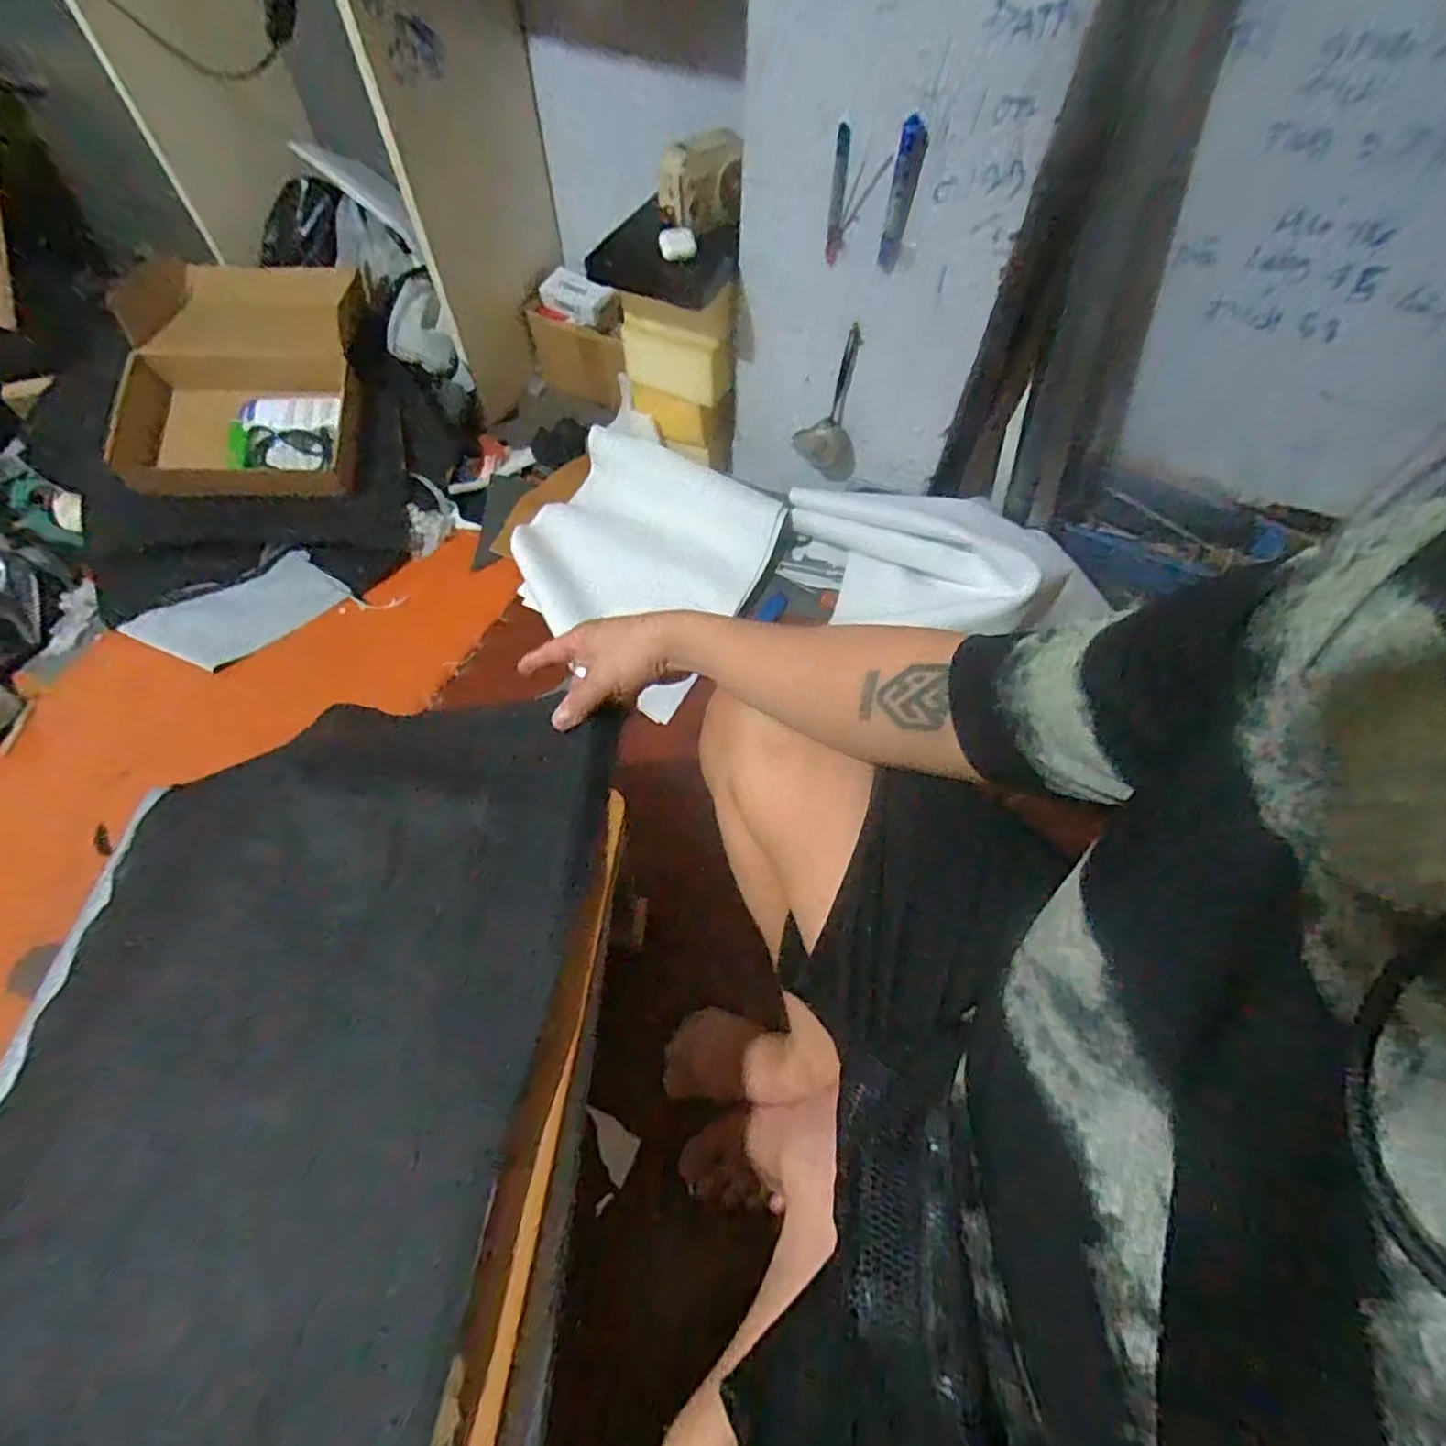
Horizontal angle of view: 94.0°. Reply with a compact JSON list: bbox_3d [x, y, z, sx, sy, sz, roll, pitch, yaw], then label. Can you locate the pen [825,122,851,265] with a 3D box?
[{"bbox_3d":[0.127,-0.579,0.742,0.019,0.175,0.022,13,88,6],"label":"pen"}]

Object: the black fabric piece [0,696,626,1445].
[{"bbox_3d":[-0.295,0.219,0.441,0.329,0.059,0.558,8,59,3],"label":"black fabric piece"}]

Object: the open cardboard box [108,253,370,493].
[{"bbox_3d":[-0.718,-0.530,1.025,0.341,0.090,0.417,-1,76,-6],"label":"open cardboard box"}]

